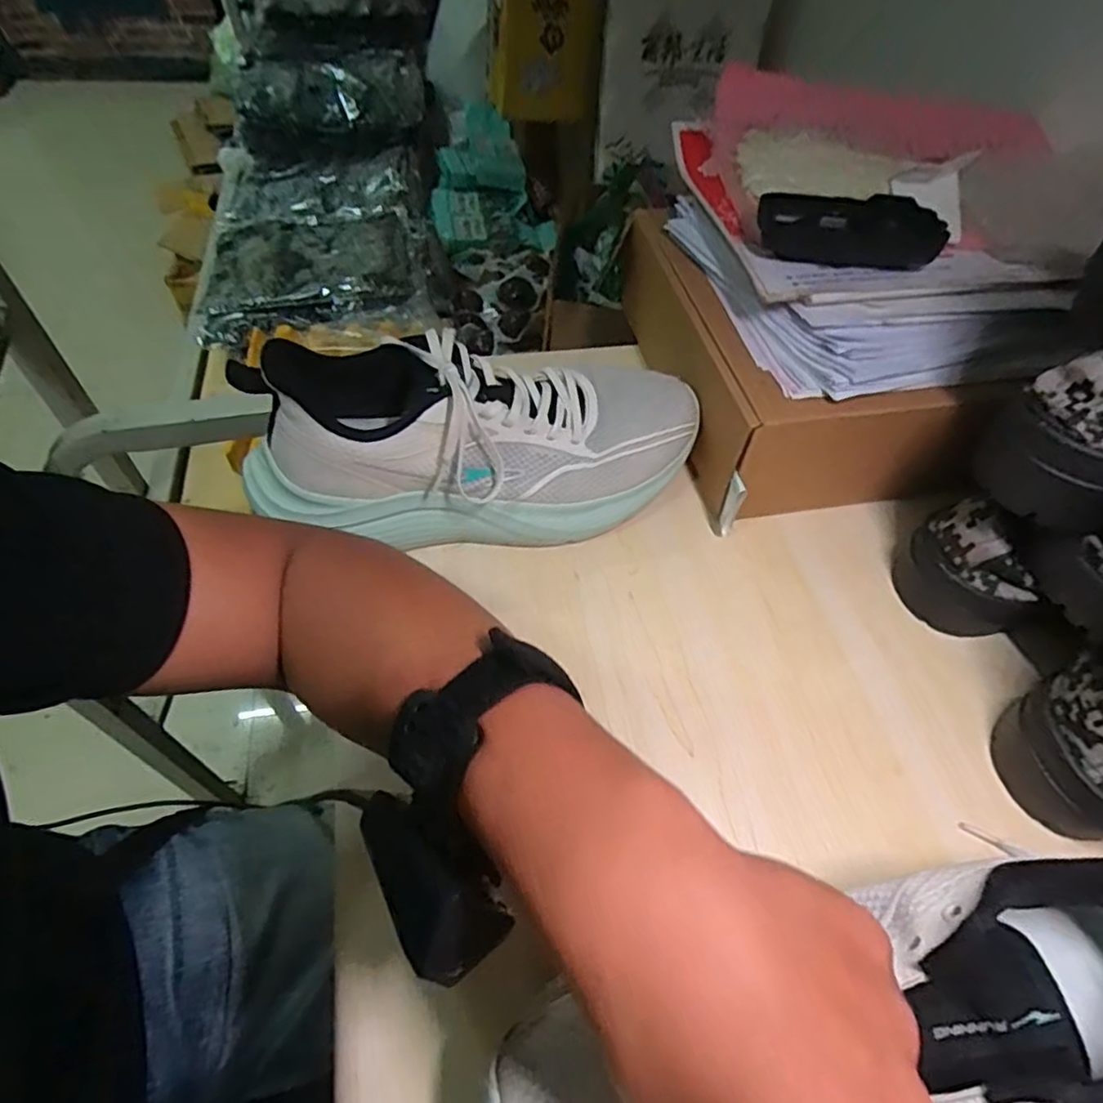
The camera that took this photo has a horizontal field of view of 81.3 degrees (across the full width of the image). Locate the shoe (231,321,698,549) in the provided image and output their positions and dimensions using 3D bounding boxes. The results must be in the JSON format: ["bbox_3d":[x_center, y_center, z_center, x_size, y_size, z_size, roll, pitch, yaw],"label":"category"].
[{"bbox_3d":[-0.042,-0.072,0.391,0.261,0.104,0.090,-4,53,-6],"label":"shoe"}]

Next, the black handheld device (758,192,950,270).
[{"bbox_3d":[0.193,-0.209,0.419,0.110,0.031,0.044,1,53,-1],"label":"black handheld device"}]

